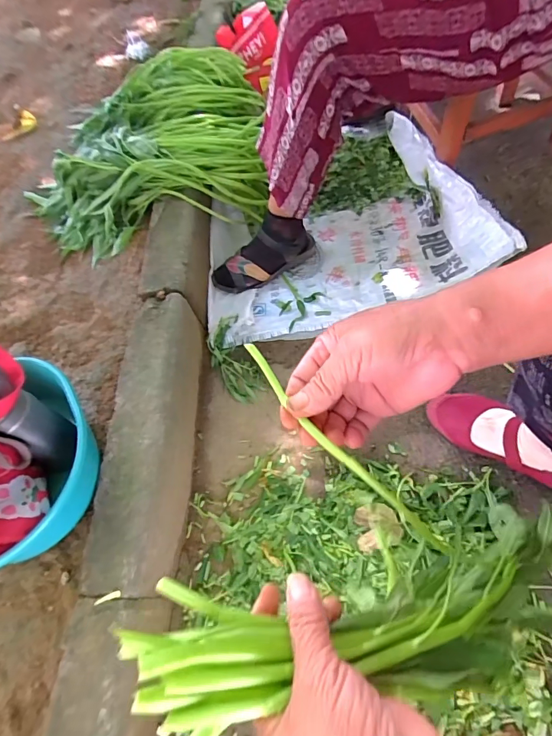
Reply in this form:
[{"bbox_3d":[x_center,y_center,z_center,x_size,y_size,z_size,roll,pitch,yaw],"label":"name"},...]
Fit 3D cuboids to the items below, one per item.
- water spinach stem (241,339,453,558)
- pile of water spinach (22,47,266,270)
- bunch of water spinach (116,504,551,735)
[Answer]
[{"bbox_3d":[0.037,0.048,0.280,0.013,0.010,0.183,-38,69,-17],"label":"water spinach stem"},{"bbox_3d":[-0.308,-0.518,1.003,0.551,0.182,0.505,-19,58,2],"label":"pile of water spinach"},{"bbox_3d":[0.090,0.169,0.294,0.367,0.047,0.095,3,55,-27],"label":"bunch of water spinach"}]

